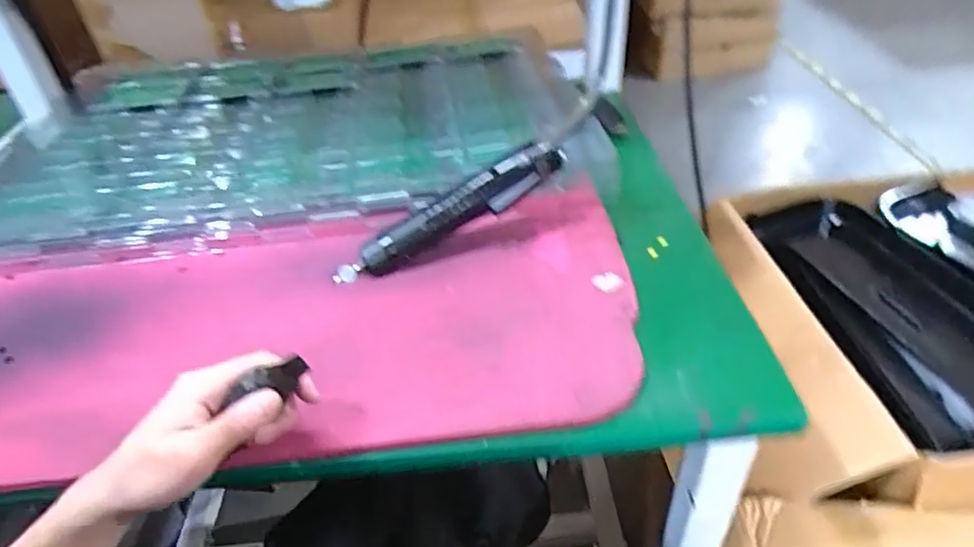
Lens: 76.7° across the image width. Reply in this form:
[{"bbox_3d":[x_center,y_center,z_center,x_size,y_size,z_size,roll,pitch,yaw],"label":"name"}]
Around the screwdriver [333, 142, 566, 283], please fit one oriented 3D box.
[{"bbox_3d":[-0.032,-0.052,0.553,0.223,0.037,0.030,-31,42,-1],"label":"screwdriver"}]

